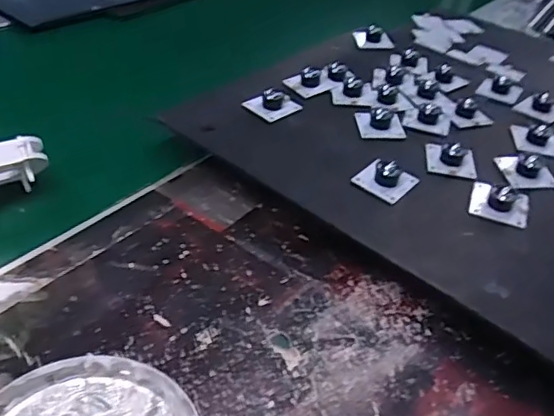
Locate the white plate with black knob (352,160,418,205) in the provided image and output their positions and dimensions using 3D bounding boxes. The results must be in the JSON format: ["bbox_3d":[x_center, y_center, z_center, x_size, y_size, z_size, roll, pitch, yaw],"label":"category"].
[{"bbox_3d":[0.093,-0.028,0.485,0.042,0.018,0.043,32,43,28],"label":"white plate with black knob"}]

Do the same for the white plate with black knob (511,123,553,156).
[{"bbox_3d":[0.251,-0.068,0.551,0.039,0.018,0.038,9,37,1],"label":"white plate with black knob"}]

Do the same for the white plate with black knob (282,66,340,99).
[{"bbox_3d":[0.037,-0.138,0.611,0.045,0.021,0.041,-14,43,-26],"label":"white plate with black knob"}]

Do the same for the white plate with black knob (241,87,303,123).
[{"bbox_3d":[-0.003,-0.107,0.563,0.044,0.018,0.041,-25,48,-36],"label":"white plate with black knob"}]

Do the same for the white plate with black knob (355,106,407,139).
[{"bbox_3d":[0.100,-0.089,0.553,0.041,0.016,0.051,3,38,-6],"label":"white plate with black knob"}]

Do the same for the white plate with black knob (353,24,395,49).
[{"bbox_3d":[0.121,-0.213,0.719,0.047,0.028,0.030,7,37,-1],"label":"white plate with black knob"}]

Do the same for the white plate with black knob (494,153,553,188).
[{"bbox_3d":[0.224,-0.039,0.518,0.041,0.019,0.052,-1,38,-11],"label":"white plate with black knob"}]

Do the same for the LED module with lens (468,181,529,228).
[{"bbox_3d":[0.185,-0.010,0.475,0.045,0.020,0.049,15,38,10],"label":"LED module with lens"}]

